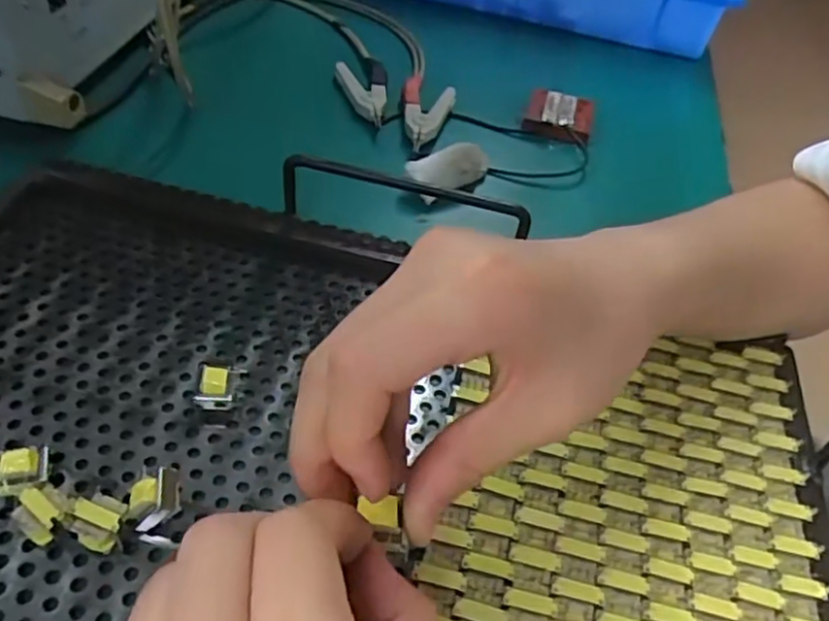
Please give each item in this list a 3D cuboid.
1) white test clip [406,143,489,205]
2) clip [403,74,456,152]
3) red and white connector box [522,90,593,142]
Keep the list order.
[{"bbox_3d":[0.025,-0.091,0.423,0.061,0.023,0.021,-26,57,-28],"label":"white test clip"},{"bbox_3d":[0.009,-0.142,0.473,0.036,0.010,0.093,8,48,-1],"label":"clip"},{"bbox_3d":[0.107,-0.146,0.493,0.049,0.015,0.051,19,49,8],"label":"red and white connector box"}]

